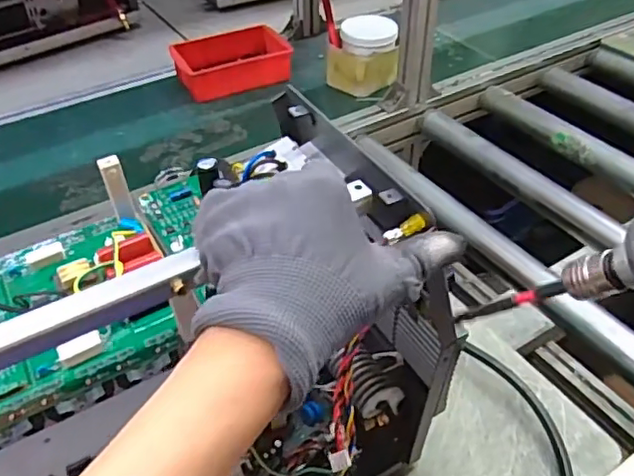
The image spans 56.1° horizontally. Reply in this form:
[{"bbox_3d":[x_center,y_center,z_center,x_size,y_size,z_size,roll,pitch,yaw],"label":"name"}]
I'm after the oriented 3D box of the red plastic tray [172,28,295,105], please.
[{"bbox_3d":[-0.152,-0.319,1.083,0.204,0.057,0.132,-18,45,-17],"label":"red plastic tray"}]

